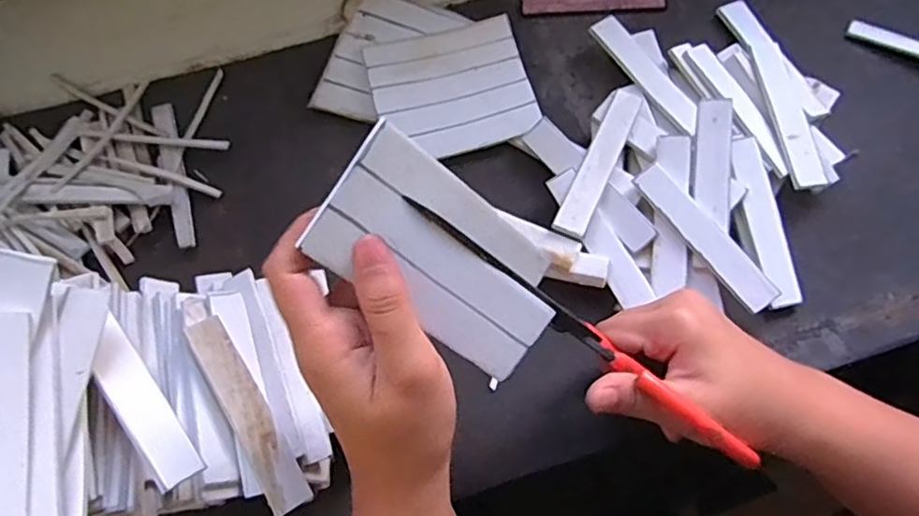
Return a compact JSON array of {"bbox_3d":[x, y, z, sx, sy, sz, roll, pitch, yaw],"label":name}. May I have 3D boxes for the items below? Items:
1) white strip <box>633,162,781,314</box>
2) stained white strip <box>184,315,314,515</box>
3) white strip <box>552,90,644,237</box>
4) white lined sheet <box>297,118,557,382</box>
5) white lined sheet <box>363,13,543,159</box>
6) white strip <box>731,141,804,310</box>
[{"bbox_3d":[0.151,-0.014,0.372,0.022,0.008,0.106,-35,74,-8],"label":"white strip"},{"bbox_3d":[-0.109,0.080,0.313,0.021,0.004,0.106,-25,83,-41],"label":"stained white strip"},{"bbox_3d":[0.091,-0.062,0.392,0.020,0.009,0.108,24,75,10],"label":"white strip"},{"bbox_3d":[-0.007,-0.001,0.258,0.105,0.019,0.060,36,84,-18],"label":"white lined sheet"},{"bbox_3d":[-0.006,-0.120,0.429,0.105,0.009,0.099,-15,73,-2],"label":"white lined sheet"},{"bbox_3d":[0.191,-0.024,0.381,0.021,0.006,0.109,-10,80,-3],"label":"white strip"}]

